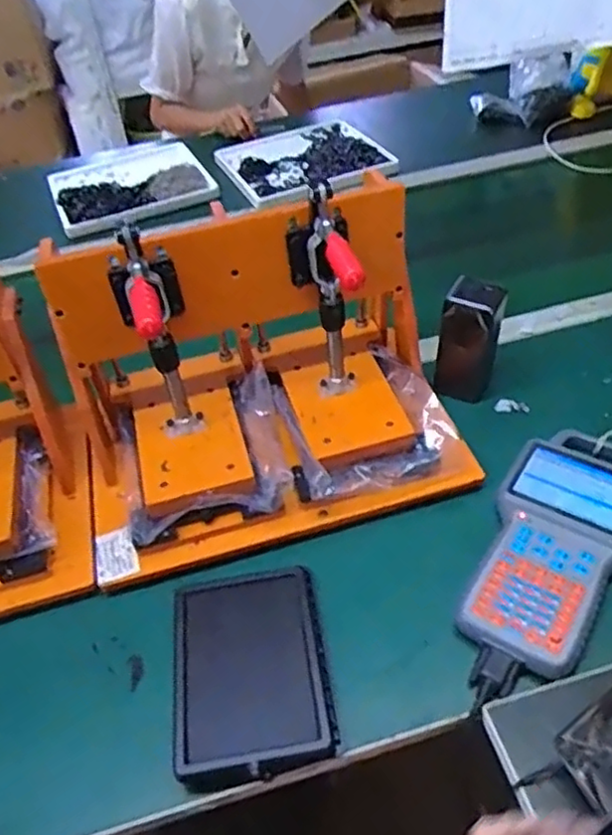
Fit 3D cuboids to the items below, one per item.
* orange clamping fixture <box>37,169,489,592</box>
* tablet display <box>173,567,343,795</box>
[{"bbox_3d":[-0.053,-0.050,0.624,0.366,0.247,0.235,-14,45,-8],"label":"orange clamping fixture"},{"bbox_3d":[-0.044,0.201,0.532,0.125,0.022,0.166,-10,44,-3],"label":"tablet display"}]

